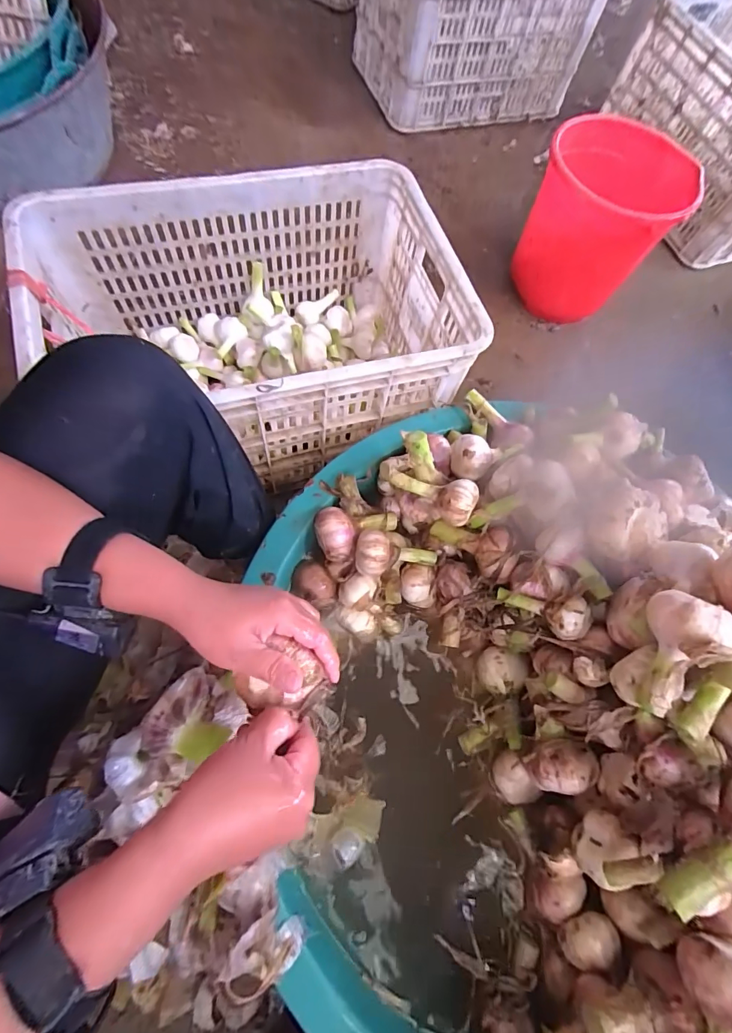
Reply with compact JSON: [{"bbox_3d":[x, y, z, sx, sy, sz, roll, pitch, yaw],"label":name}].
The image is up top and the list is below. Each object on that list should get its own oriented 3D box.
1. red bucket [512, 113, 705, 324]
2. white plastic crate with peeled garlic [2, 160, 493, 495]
[{"bbox_3d":[0.460,-0.590,0.880,0.253,0.233,0.269,2,70,-5],"label":"red bucket"},{"bbox_3d":[-0.154,-0.266,0.654,0.538,0.251,0.363,-14,73,-11],"label":"white plastic crate with peeled garlic"}]

